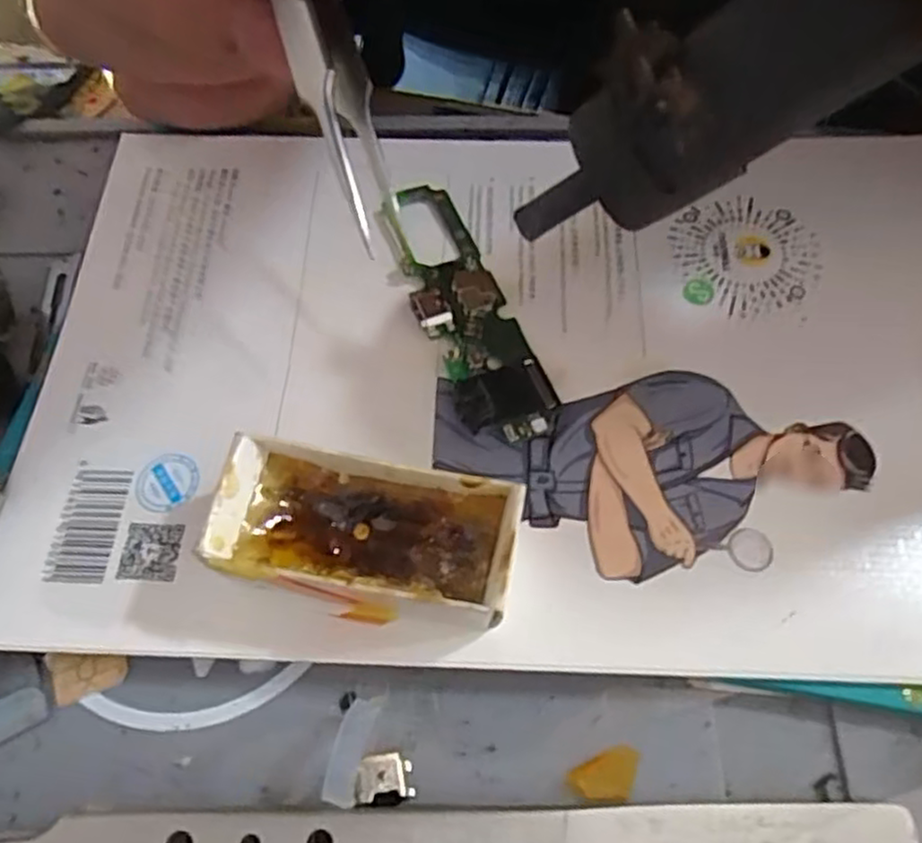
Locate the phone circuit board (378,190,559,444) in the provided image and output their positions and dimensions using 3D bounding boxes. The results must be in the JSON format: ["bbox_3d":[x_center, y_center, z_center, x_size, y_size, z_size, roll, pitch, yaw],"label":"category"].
[{"bbox_3d":[0.000,-0.025,0.143,0.018,0.004,0.064,-20,65,-9],"label":"phone circuit board"}]

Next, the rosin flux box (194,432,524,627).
[{"bbox_3d":[-0.015,0.018,0.115,0.046,0.019,0.023,8,63,5],"label":"rosin flux box"}]

